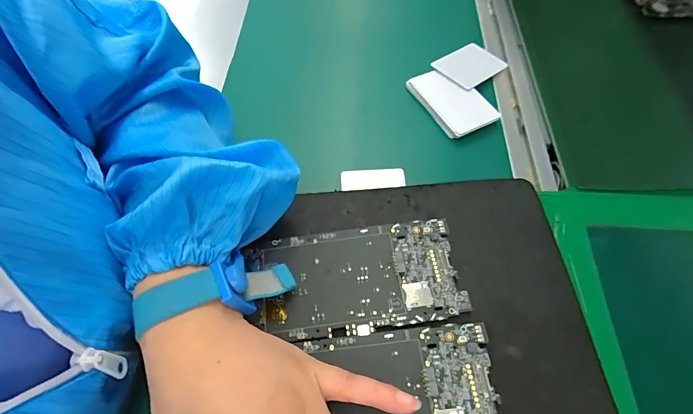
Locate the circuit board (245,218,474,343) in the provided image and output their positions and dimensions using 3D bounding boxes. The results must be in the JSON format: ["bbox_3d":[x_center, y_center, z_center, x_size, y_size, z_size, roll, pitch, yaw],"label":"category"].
[{"bbox_3d":[0.005,0.049,0.268,0.137,0.004,0.069,-8,58,-1],"label":"circuit board"}]

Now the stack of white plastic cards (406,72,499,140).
[{"bbox_3d":[0.113,-0.115,0.420,0.059,0.009,0.088,-22,62,-15],"label":"stack of white plastic cards"}]

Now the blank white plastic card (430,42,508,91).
[{"bbox_3d":[0.142,-0.163,0.454,0.086,0.006,0.058,-36,62,-28],"label":"blank white plastic card"}]

